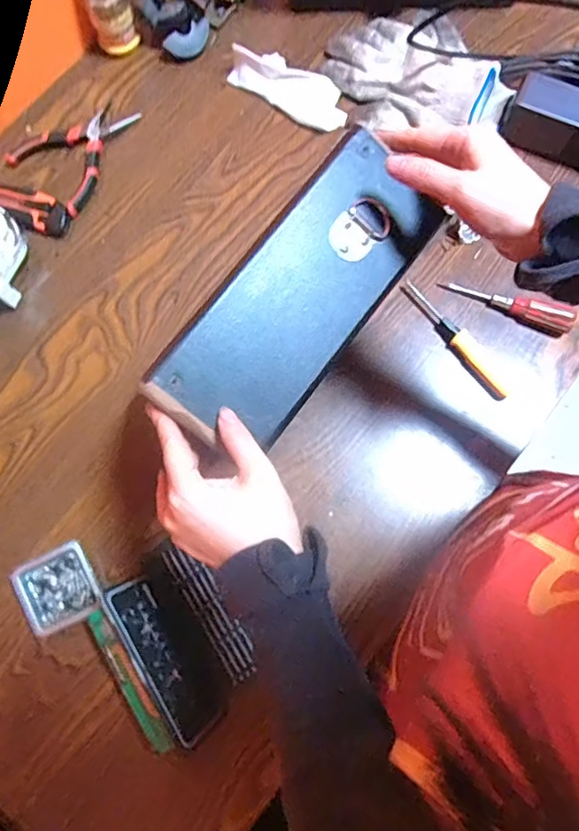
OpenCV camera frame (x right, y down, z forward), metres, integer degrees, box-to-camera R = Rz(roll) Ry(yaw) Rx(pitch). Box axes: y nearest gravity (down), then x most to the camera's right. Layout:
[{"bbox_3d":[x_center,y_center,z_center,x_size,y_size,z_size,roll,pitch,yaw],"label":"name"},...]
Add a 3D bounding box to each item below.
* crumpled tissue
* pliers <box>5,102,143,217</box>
[{"bbox_3d":[0.003,-0.377,0.604,0.140,0.031,0.053,31,79,6],"label":"crumpled tissue"},{"bbox_3d":[-0.249,-0.305,0.599,0.098,0.015,0.144,25,79,5],"label":"pliers"}]

